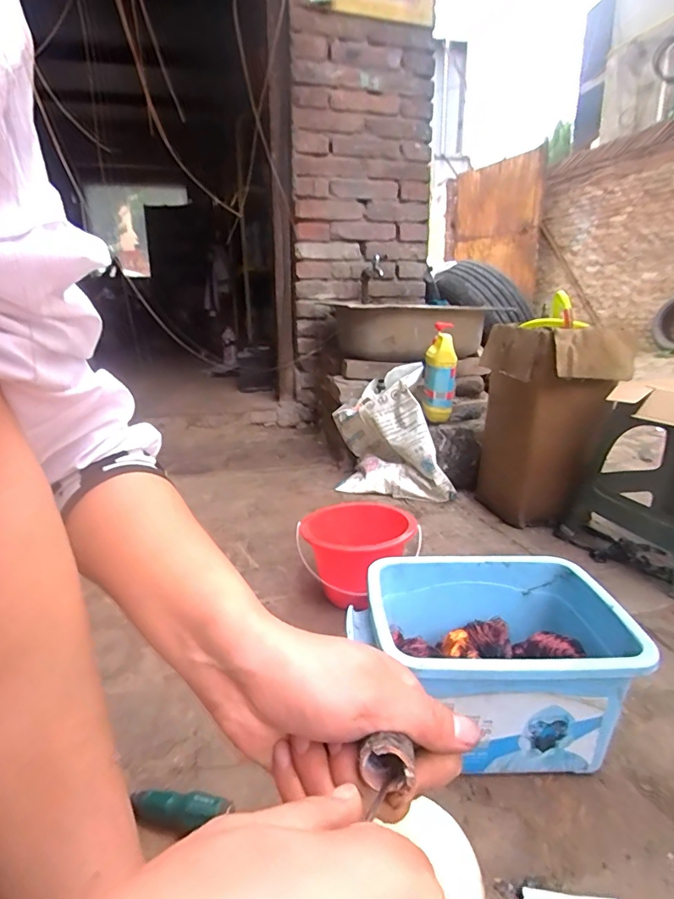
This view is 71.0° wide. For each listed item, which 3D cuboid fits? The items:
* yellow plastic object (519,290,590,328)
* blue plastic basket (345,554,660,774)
[{"bbox_3d":[0.452,-0.289,0.979,0.093,0.073,0.113,-6,16,-17],"label":"yellow plastic object"},{"bbox_3d":[0.174,0.242,0.540,0.258,0.158,0.196,0,16,3],"label":"blue plastic basket"}]

